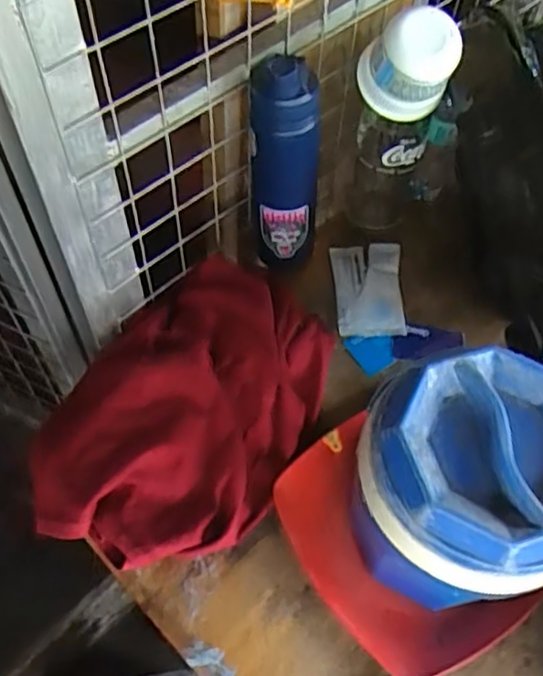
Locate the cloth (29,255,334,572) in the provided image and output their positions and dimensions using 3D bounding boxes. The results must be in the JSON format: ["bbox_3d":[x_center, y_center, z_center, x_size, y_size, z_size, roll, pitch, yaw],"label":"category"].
[{"bbox_3d":[-0.089,0.065,0.711,0.247,0.067,0.346,24,61,12],"label":"cloth"}]

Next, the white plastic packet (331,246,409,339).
[{"bbox_3d":[0.116,-0.060,0.812,0.080,0.017,0.123,1,59,-1],"label":"white plastic packet"}]

